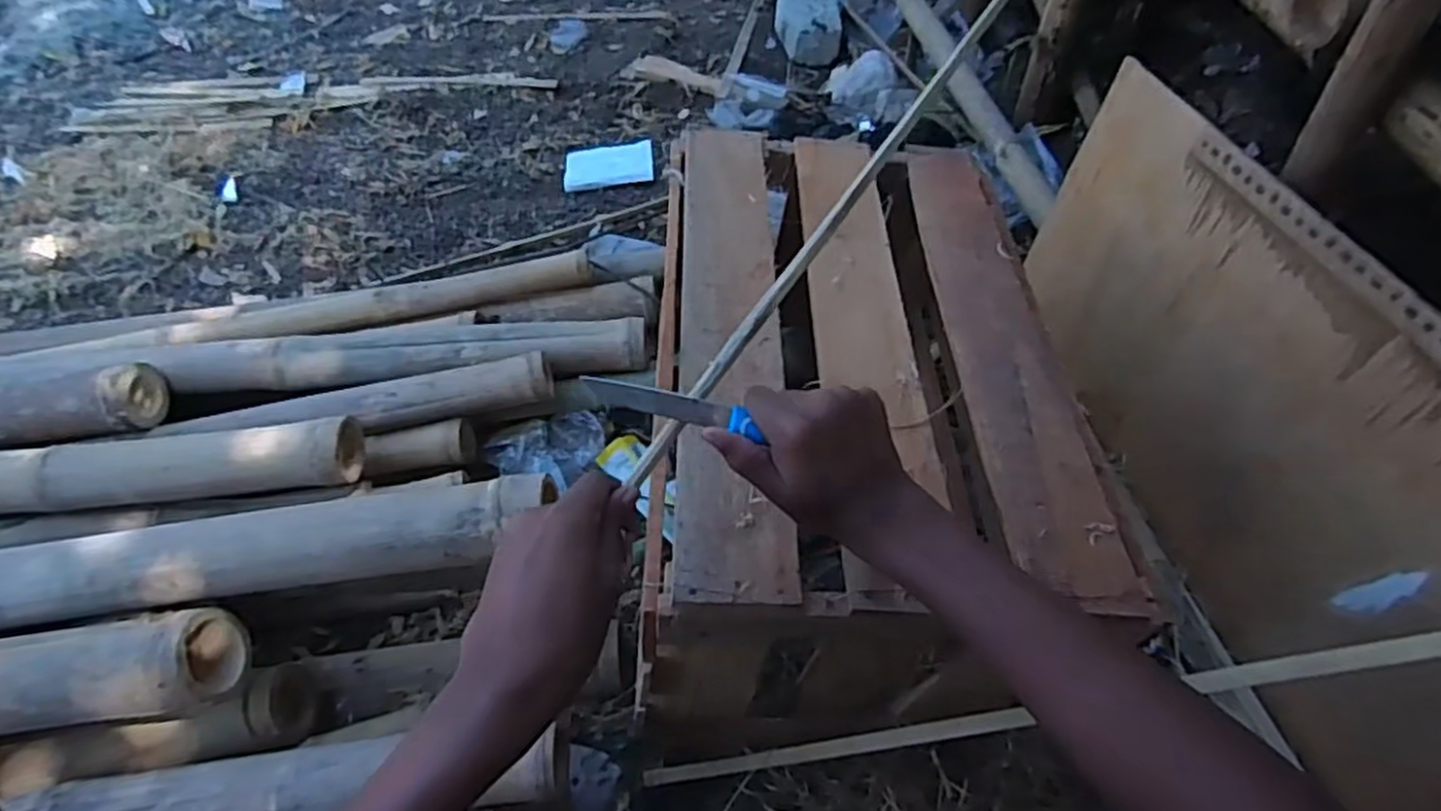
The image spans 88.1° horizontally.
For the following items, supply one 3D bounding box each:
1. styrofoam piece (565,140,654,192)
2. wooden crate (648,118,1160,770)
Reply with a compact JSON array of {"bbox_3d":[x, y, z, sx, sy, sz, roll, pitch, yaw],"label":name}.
[{"bbox_3d":[-0.228,-0.494,1.523,0.179,0.018,0.133,-8,53,-2],"label":"styrofoam piece"},{"bbox_3d":[0.136,0.015,0.793,0.378,0.372,0.590,2,53,5],"label":"wooden crate"}]

